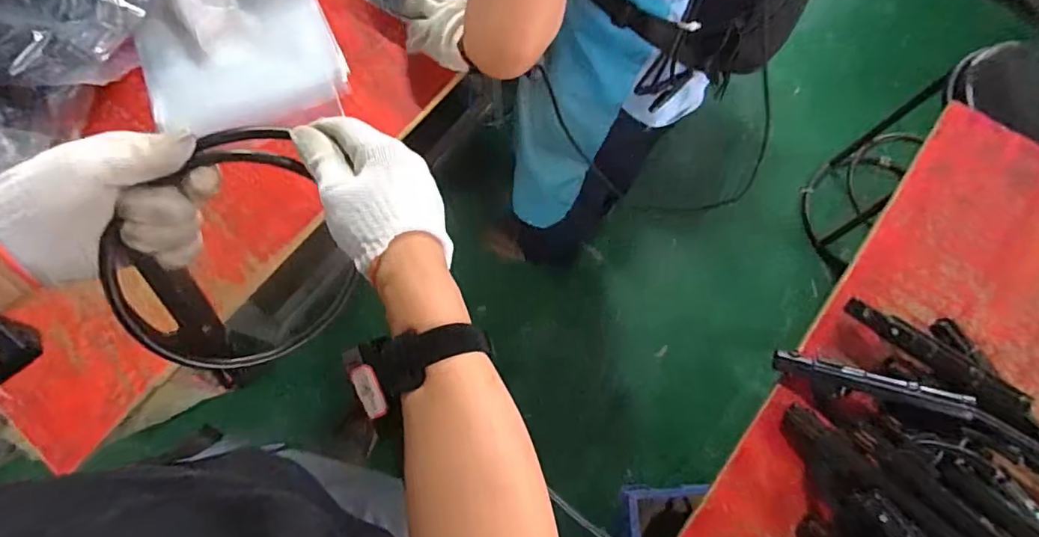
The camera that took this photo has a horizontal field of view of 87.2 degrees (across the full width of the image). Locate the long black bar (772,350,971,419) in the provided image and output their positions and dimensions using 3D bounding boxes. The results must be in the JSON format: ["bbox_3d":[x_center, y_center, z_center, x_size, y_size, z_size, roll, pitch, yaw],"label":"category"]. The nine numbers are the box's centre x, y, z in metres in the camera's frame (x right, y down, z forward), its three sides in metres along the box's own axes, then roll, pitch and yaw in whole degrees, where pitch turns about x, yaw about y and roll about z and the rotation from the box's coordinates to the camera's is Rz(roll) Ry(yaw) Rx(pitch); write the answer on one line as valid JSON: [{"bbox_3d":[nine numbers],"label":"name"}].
[{"bbox_3d":[0.401,0.131,0.628,0.197,0.015,0.026,12,73,24],"label":"long black bar"}]

